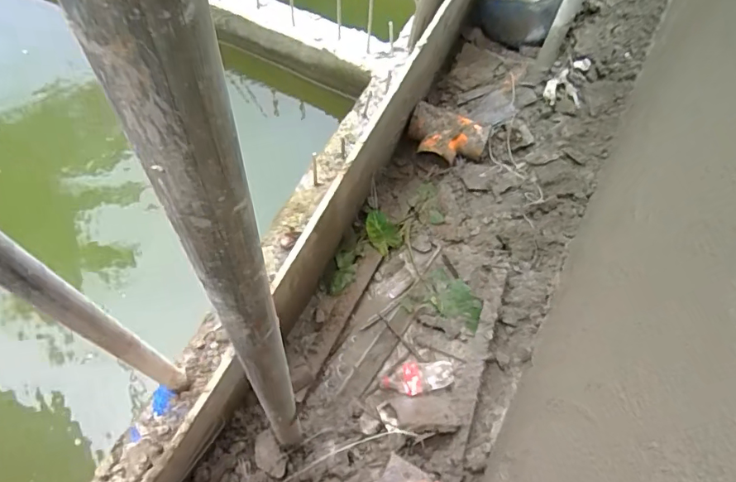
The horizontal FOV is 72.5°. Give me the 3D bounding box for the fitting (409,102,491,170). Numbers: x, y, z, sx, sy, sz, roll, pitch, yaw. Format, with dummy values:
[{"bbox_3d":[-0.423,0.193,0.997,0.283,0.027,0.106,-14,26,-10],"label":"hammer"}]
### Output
[{"bbox_3d":[0.240,-0.316,1.542,0.236,0.106,0.152,18,63,7],"label":"fitting"}]

